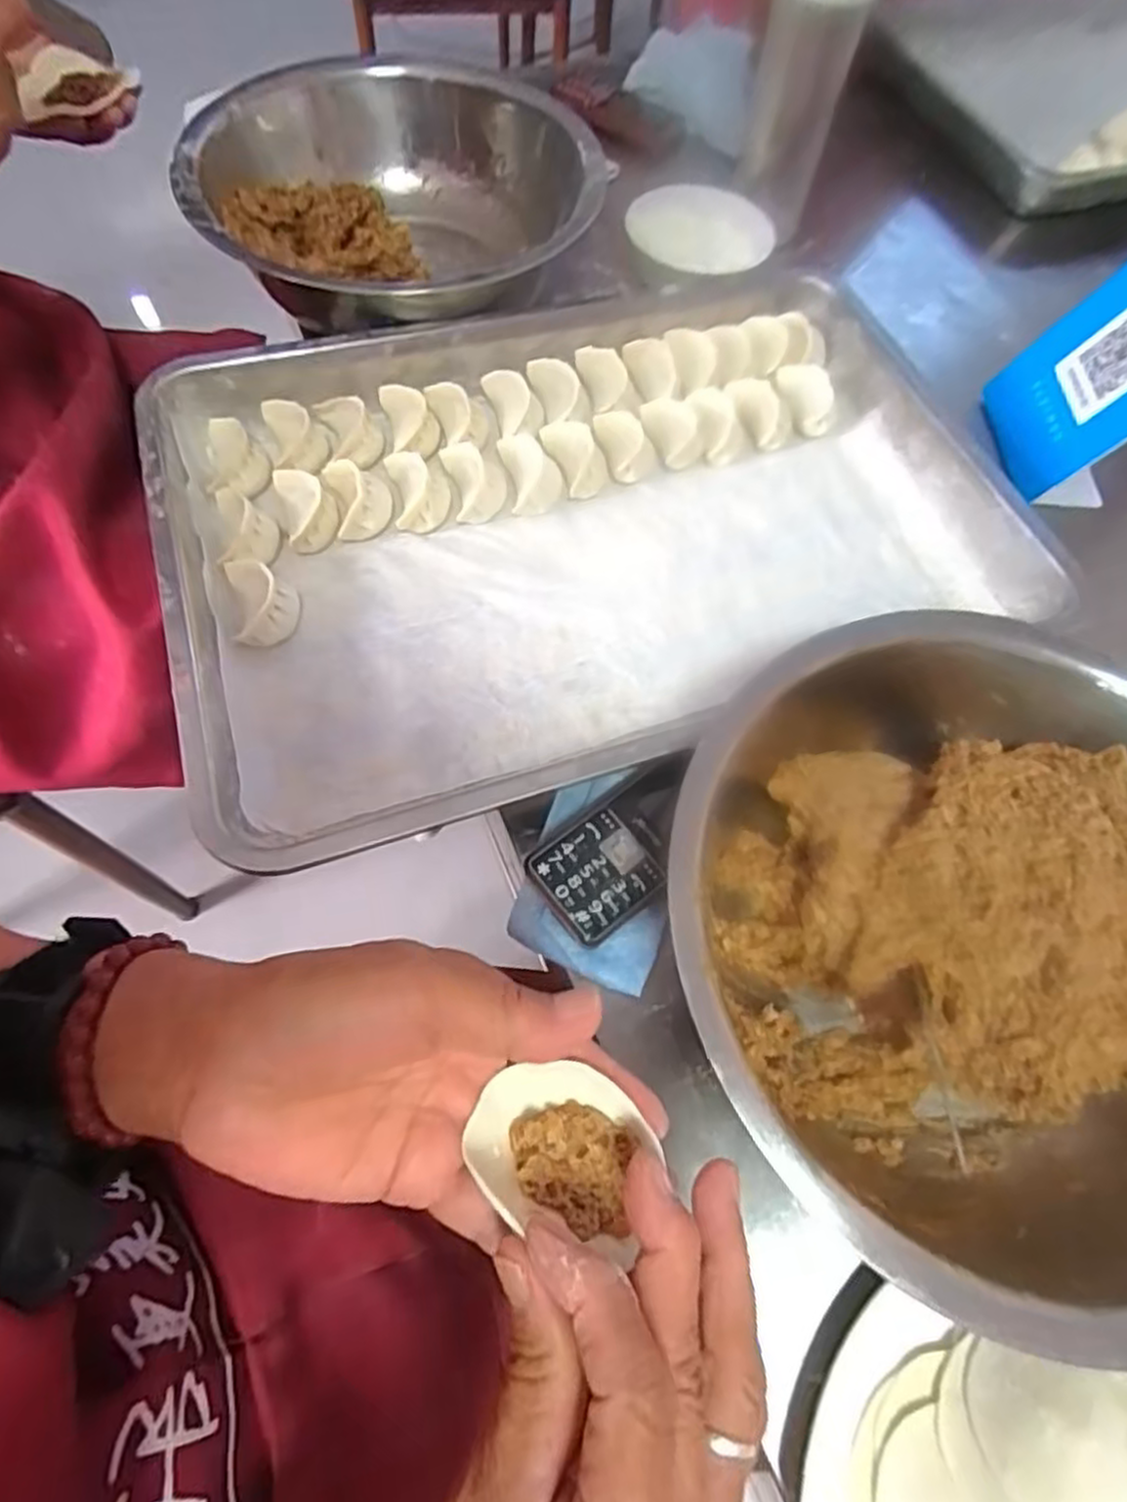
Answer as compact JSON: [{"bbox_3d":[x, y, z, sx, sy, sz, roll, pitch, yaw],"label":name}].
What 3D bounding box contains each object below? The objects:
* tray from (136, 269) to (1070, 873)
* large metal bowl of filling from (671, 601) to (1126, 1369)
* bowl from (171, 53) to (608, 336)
[{"bbox_3d":[0.016,-0.144,0.443,0.471,0.055,0.336,-18,66,-10],"label":"tray"},{"bbox_3d":[0.184,0.082,0.320,0.262,0.086,0.271,1,65,-2],"label":"large metal bowl of filling"},{"bbox_3d":[-0.121,-0.374,0.528,0.277,0.095,0.250,6,64,1],"label":"bowl"}]

